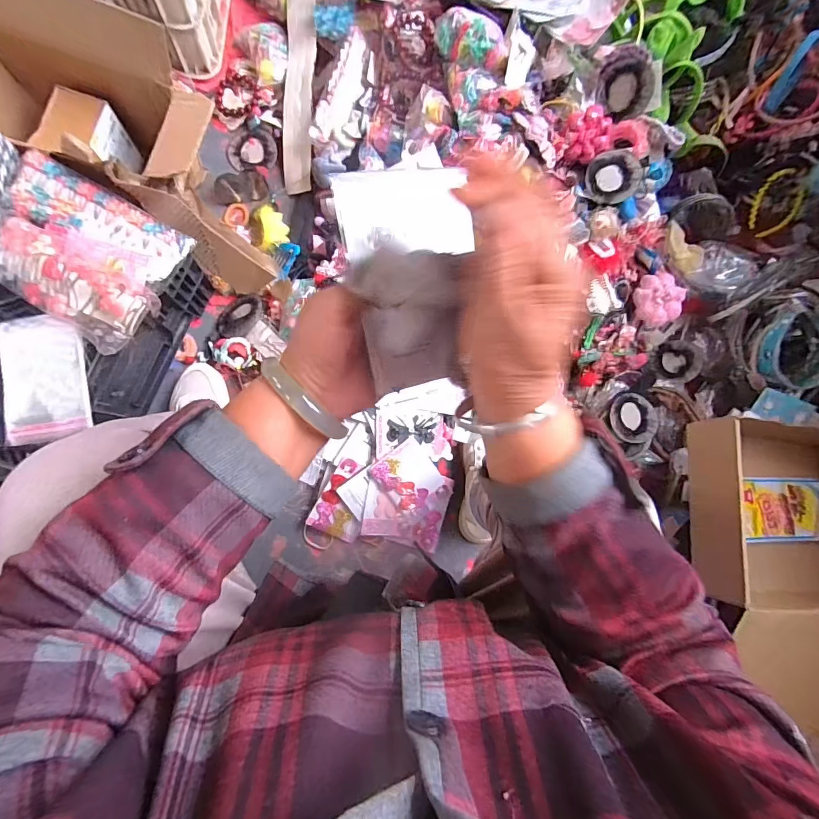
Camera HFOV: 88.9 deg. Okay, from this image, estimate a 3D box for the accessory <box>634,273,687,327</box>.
[{"bbox_3d":[0.486,-0.215,0.812,0.079,0.036,0.098,-8,85,-8],"label":"accessory"}]

